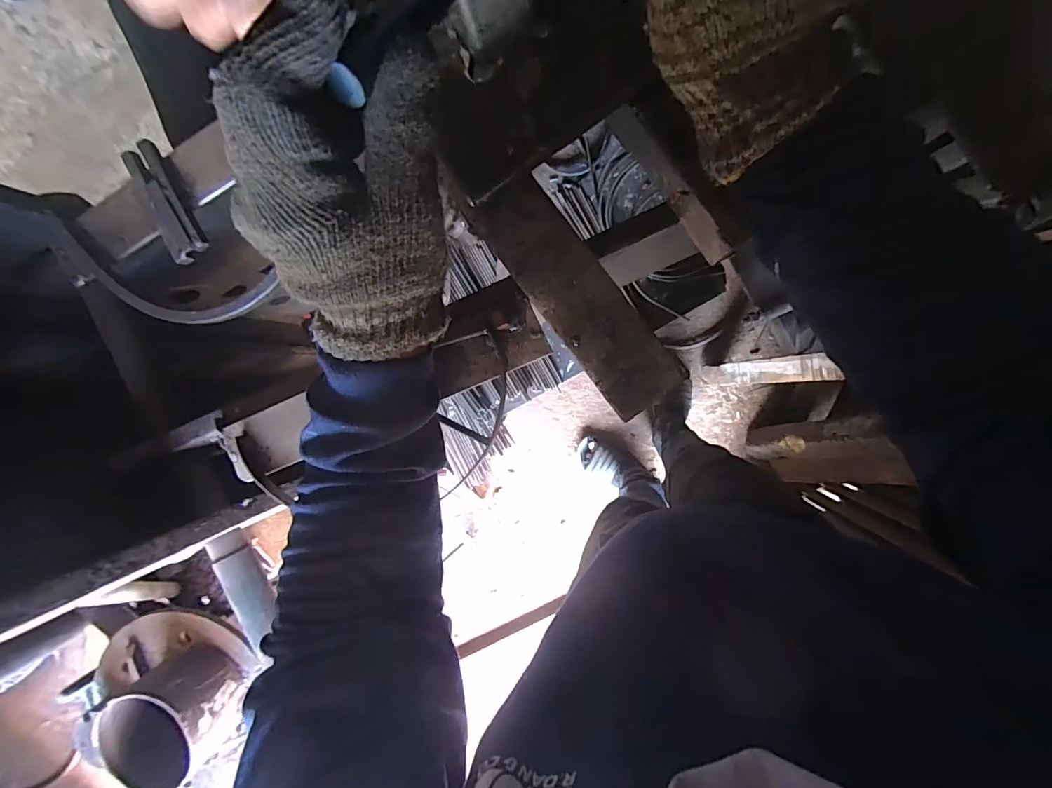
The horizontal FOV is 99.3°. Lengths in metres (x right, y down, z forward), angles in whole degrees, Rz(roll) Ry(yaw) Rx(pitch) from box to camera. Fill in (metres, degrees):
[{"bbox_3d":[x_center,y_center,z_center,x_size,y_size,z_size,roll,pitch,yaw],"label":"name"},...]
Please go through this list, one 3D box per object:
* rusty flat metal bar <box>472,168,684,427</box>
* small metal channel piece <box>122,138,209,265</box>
[{"bbox_3d":[0.033,-0.062,0.283,0.047,0.010,0.164,-36,88,10],"label":"rusty flat metal bar"},{"bbox_3d":[-0.292,-0.156,0.362,0.022,0.020,0.102,-23,90,10],"label":"small metal channel piece"}]

